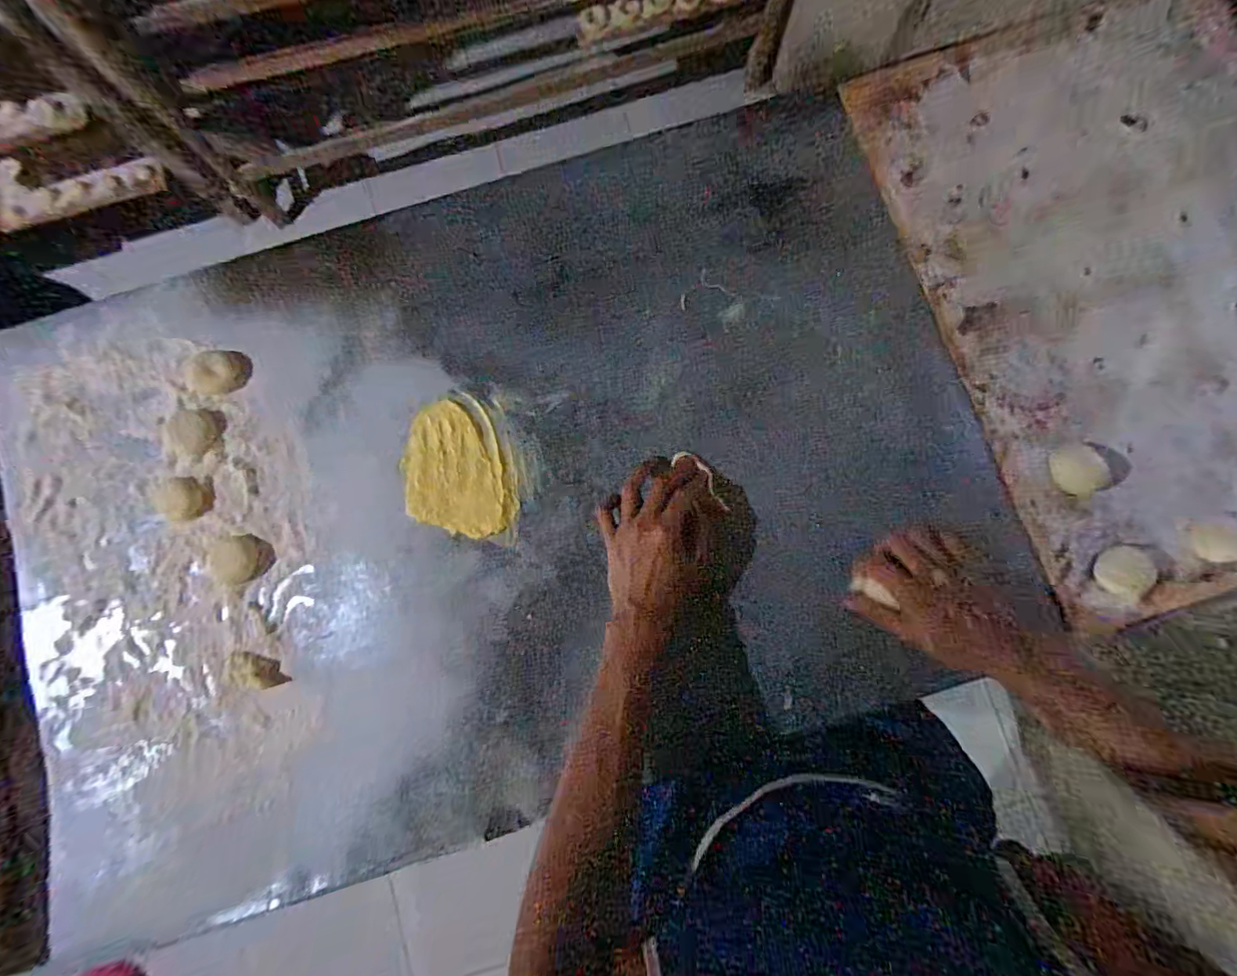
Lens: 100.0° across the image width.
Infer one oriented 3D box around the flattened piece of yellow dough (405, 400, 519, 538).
[{"bbox_3d":[-0.168,-0.013,0.518,0.092,0.010,0.138,-27,84,-2],"label":"flattened piece of yellow dough"}]

